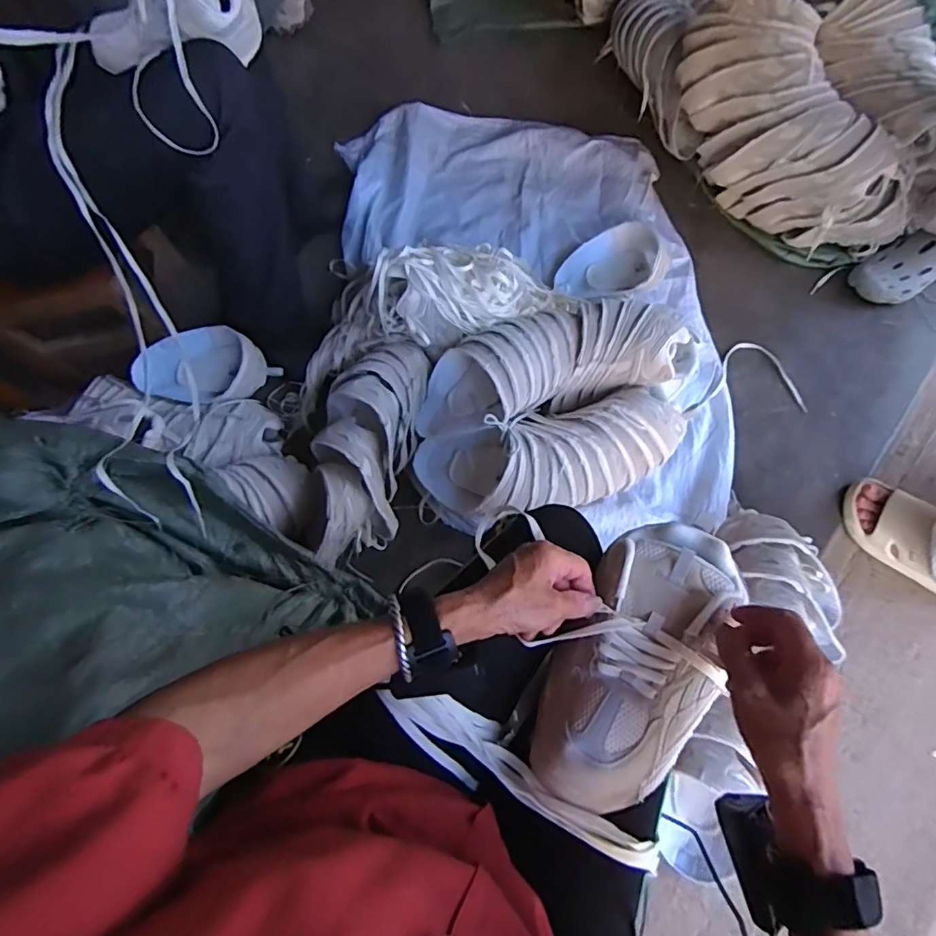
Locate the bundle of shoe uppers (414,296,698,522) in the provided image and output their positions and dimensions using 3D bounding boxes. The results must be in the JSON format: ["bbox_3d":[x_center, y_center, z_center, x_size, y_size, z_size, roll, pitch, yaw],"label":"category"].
[{"bbox_3d":[0.136,-0.098,0.919,0.469,0.190,0.330,-1,71,3],"label":"bundle of shoe uppers"}]

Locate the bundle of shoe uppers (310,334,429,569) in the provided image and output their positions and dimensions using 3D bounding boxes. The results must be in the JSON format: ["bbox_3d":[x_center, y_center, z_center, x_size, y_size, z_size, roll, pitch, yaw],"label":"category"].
[{"bbox_3d":[-0.184,-0.048,0.926,0.166,0.121,0.417,10,71,7],"label":"bundle of shoe uppers"}]

